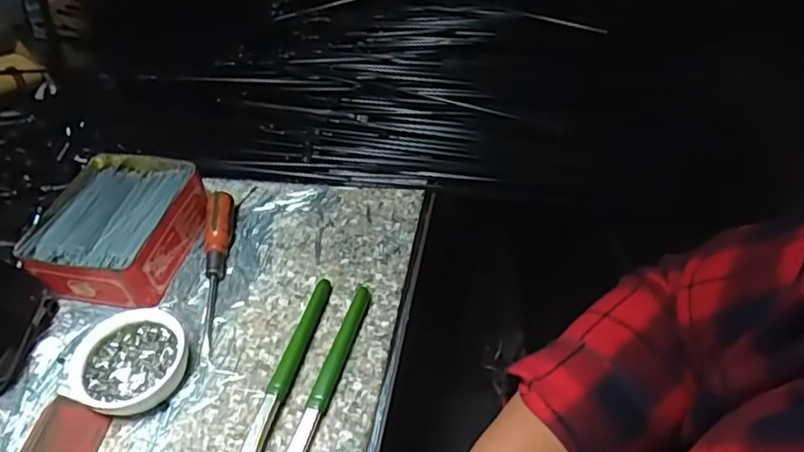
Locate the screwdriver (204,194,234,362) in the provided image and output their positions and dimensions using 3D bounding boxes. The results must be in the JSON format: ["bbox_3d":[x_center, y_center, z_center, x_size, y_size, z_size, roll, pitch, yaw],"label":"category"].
[{"bbox_3d":[-0.145,0.028,0.454,0.017,0.024,0.136,-5,47,0],"label":"screwdriver"}]

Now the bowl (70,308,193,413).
[{"bbox_3d":[-0.182,0.091,0.401,0.066,0.022,0.072,-3,47,3],"label":"bowl"}]

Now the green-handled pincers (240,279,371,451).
[{"bbox_3d":[-0.069,0.115,0.375,0.041,0.018,0.198,9,48,13],"label":"green-handled pincers"}]

